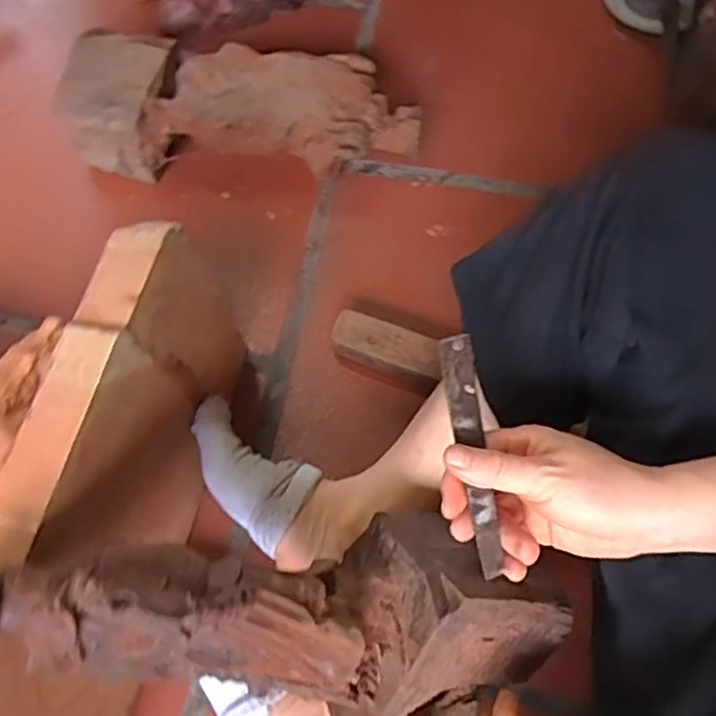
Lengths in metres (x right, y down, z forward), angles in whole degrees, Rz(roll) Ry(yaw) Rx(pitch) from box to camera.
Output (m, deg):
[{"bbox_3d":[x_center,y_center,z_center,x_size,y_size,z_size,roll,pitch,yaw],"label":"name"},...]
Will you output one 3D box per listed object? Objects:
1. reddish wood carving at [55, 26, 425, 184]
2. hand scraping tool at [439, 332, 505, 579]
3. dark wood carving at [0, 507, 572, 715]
[{"bbox_3d":[-0.126,-0.270,0.754,0.381,0.099,0.142,5,66,3],"label":"reddish wood carving"},{"bbox_3d":[0.069,0.055,0.402,0.020,0.006,0.142,-7,76,-3],"label":"hand scraping tool"},{"bbox_3d":[-0.043,0.161,0.412,0.329,0.125,0.160,16,65,-21],"label":"dark wood carving"}]

